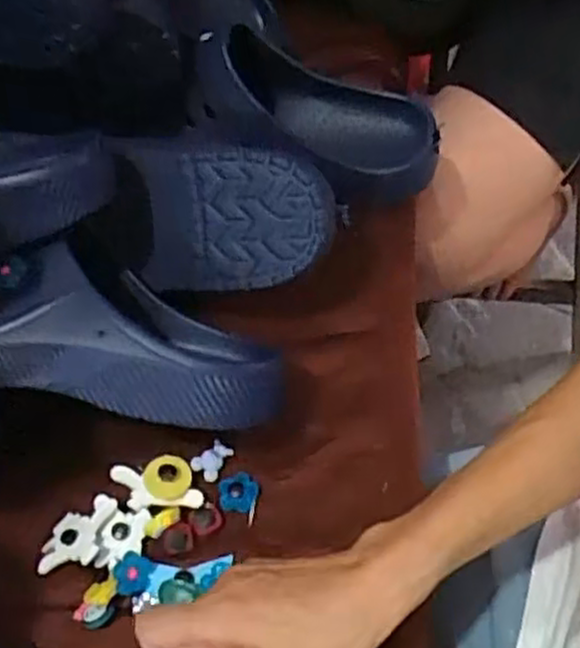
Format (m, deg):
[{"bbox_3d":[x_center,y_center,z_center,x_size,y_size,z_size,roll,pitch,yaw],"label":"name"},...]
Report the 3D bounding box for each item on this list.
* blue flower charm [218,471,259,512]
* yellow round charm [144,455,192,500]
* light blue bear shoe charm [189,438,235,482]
[{"bbox_3d":[-0.032,0.105,0.481,0.025,0.004,0.026,-2,57,4],"label":"blue flower charm"},{"bbox_3d":[-0.077,0.096,0.484,0.029,0.010,0.029,-2,57,4],"label":"yellow round charm"},{"bbox_3d":[-0.050,0.087,0.494,0.020,0.006,0.025,32,65,23],"label":"light blue bear shoe charm"}]

